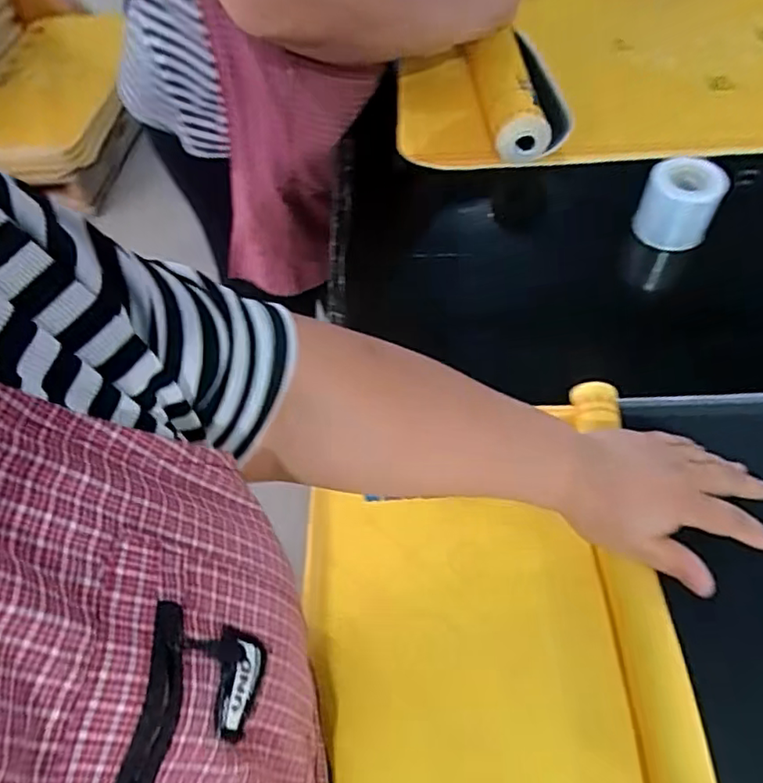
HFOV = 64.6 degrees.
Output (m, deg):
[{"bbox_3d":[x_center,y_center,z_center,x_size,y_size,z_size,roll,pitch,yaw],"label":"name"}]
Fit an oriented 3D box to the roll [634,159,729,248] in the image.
[{"bbox_3d":[0.295,-0.188,0.599,0.070,0.069,0.061,22,63,16],"label":"roll"}]

